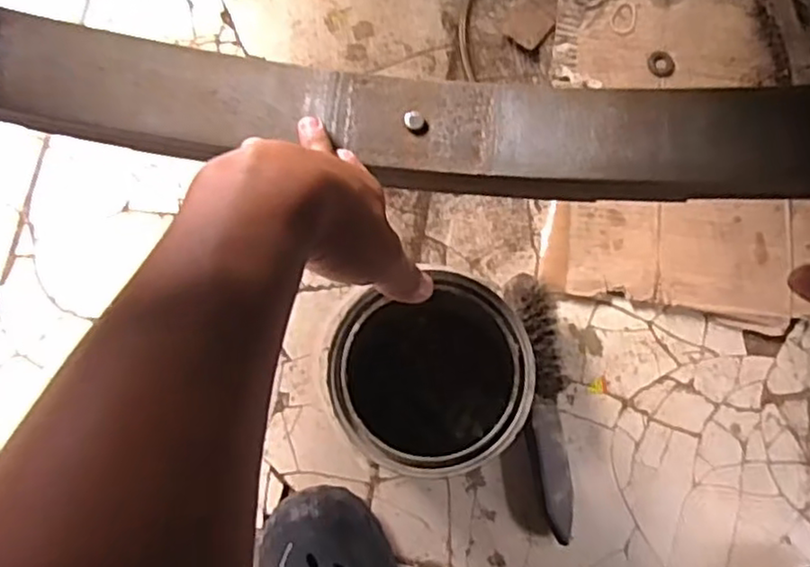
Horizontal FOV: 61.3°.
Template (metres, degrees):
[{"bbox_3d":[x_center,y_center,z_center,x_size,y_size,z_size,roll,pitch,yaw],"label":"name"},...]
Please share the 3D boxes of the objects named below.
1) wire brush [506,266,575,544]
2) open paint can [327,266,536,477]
[{"bbox_3d":[0.130,0.110,0.624,0.042,0.042,0.239,-6,78,0],"label":"wire brush"},{"bbox_3d":[0.021,0.079,0.573,0.147,0.156,0.148,0,78,1],"label":"open paint can"}]

